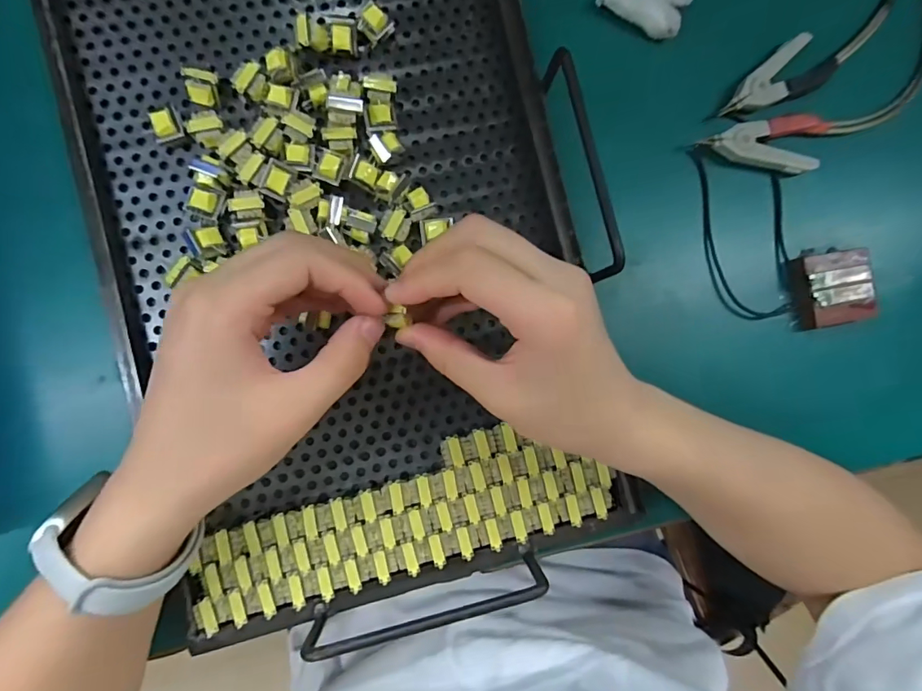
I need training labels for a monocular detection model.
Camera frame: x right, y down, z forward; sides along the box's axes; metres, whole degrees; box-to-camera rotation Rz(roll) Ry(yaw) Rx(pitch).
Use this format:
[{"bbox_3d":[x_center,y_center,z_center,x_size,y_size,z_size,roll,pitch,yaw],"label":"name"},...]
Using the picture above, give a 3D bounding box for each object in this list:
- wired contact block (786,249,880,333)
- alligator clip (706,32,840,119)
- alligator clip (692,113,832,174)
[{"bbox_3d":[0.249,-0.039,0.326,0.053,0.021,0.052,-6,89,-6],"label":"wired contact block"},{"bbox_3d":[0.211,-0.175,0.326,0.093,0.016,0.035,-36,92,-6],"label":"alligator clip"},{"bbox_3d":[0.207,-0.131,0.322,0.093,0.020,0.037,-10,90,-6],"label":"alligator clip"}]

